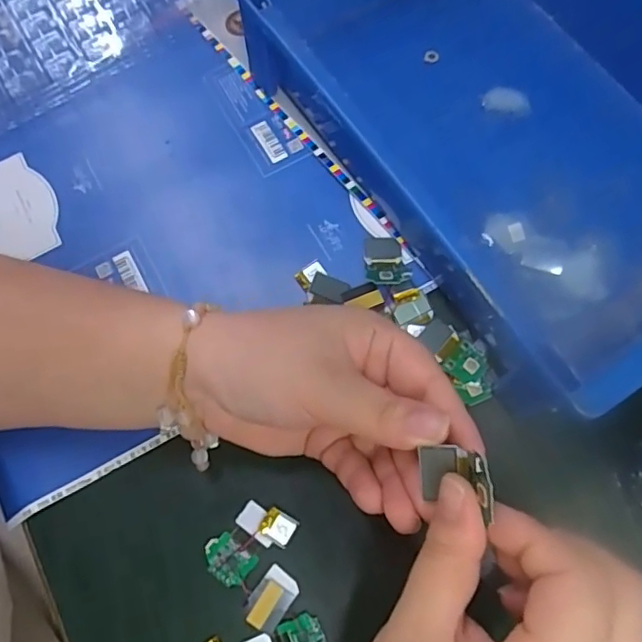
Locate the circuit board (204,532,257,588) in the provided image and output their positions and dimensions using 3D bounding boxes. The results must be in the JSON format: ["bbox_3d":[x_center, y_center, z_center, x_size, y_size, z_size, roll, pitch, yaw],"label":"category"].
[{"bbox_3d":[-0.047,0.120,0.286,0.025,0.004,0.019,33,74,12],"label":"circuit board"}]

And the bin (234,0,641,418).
[{"bbox_3d":[0.114,-0.118,0.330,0.207,0.069,0.303,-31,72,-10],"label":"bin"}]

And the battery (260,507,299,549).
[{"bbox_3d":[-0.022,0.105,0.290,0.016,0.005,0.014,27,73,10],"label":"battery"}]

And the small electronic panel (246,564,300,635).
[{"bbox_3d":[-0.024,0.137,0.279,0.018,0.004,0.028,34,74,12],"label":"small electronic panel"}]

